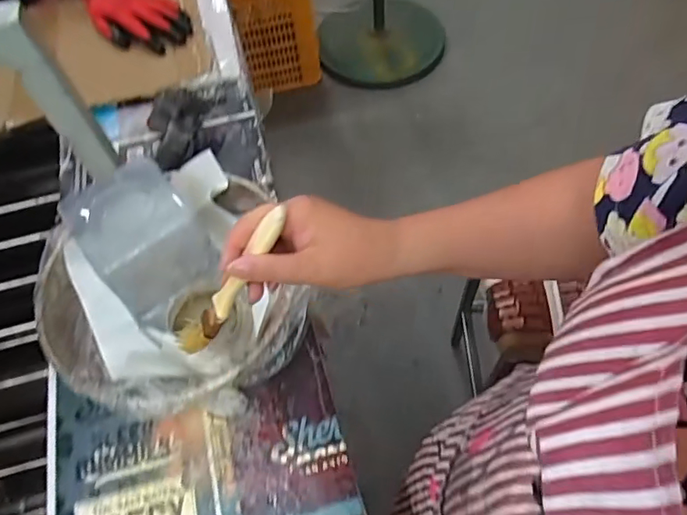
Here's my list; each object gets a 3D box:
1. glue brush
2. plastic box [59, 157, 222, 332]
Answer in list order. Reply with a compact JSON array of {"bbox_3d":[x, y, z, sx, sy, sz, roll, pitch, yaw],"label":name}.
[{"bbox_3d":[-0.085,0.020,0.388,0.013,0.153,0.027,0,47,-49],"label":"glue brush"},{"bbox_3d":[-0.192,-0.018,0.505,0.104,0.077,0.141,-36,64,-16],"label":"plastic box"}]

